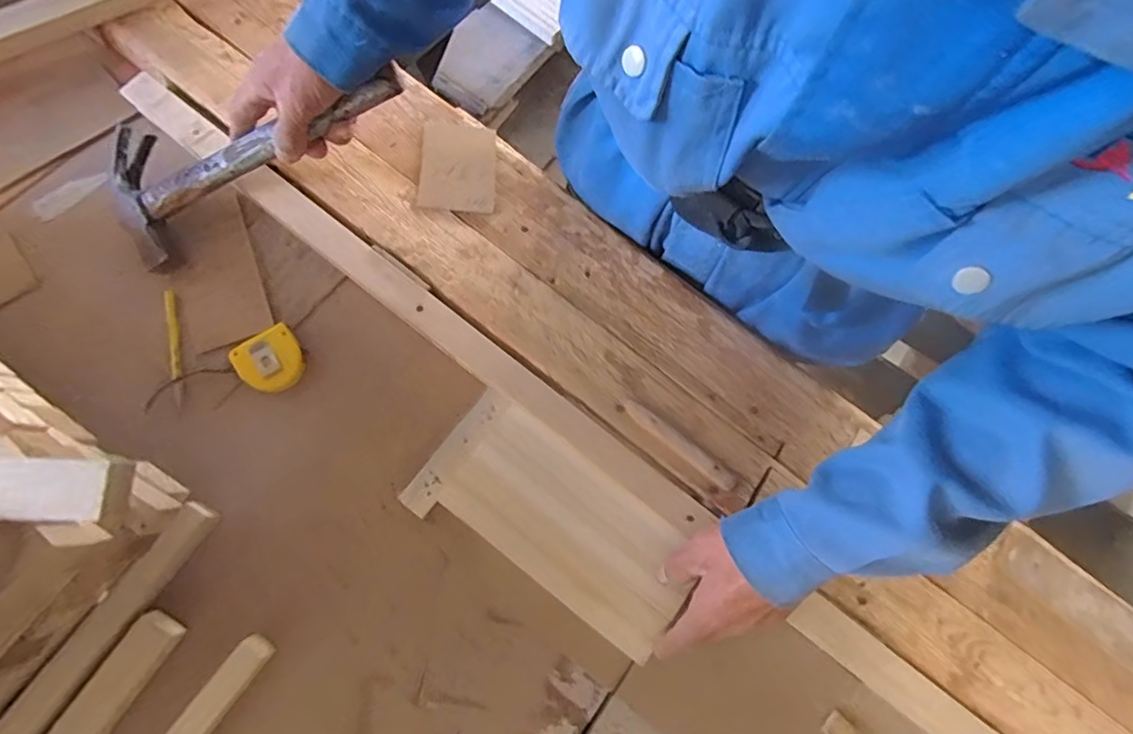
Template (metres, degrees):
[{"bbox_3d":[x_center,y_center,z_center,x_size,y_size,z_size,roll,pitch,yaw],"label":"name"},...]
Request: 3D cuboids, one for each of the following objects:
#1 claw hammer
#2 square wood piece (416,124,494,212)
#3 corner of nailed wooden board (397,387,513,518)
[{"bbox_3d":[-0.290,-0.205,0.486,0.287,0.031,0.106,-32,100,9],"label":"claw hammer"},{"bbox_3d":[-0.111,-0.203,0.561,0.072,0.004,0.100,2,74,-12],"label":"square wood piece"},{"bbox_3d":[-0.103,0.080,0.521,0.030,0.037,0.128,36,74,4],"label":"corner of nailed wooden board"}]

